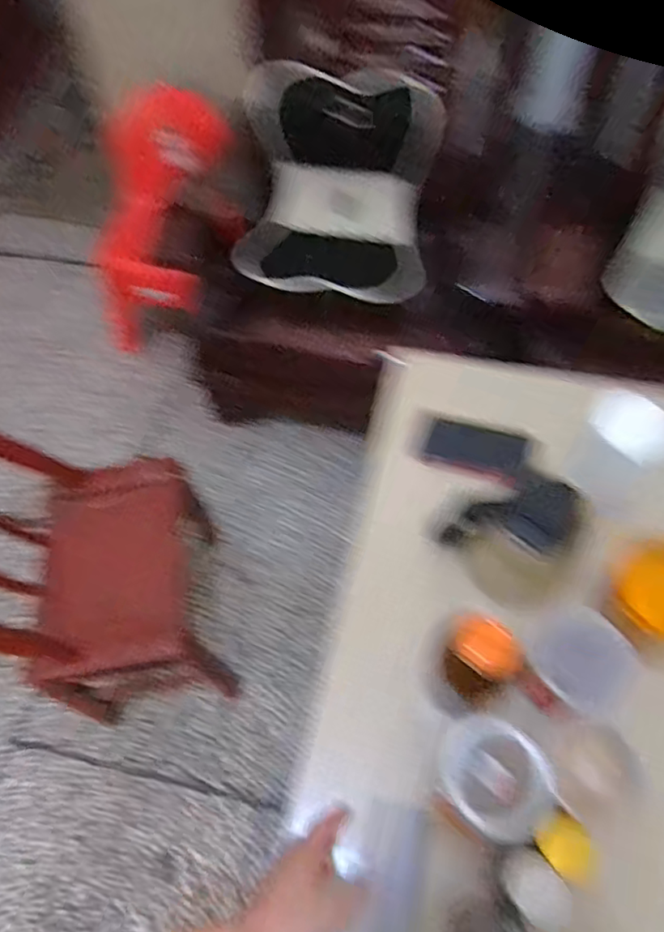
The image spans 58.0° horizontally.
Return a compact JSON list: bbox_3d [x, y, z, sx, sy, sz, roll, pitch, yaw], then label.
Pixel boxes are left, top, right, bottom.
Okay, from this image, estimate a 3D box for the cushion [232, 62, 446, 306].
[{"bbox_3d":[0.010,-0.644,1.391,0.431,0.311,0.387,8,60,8],"label":"cushion"}]

